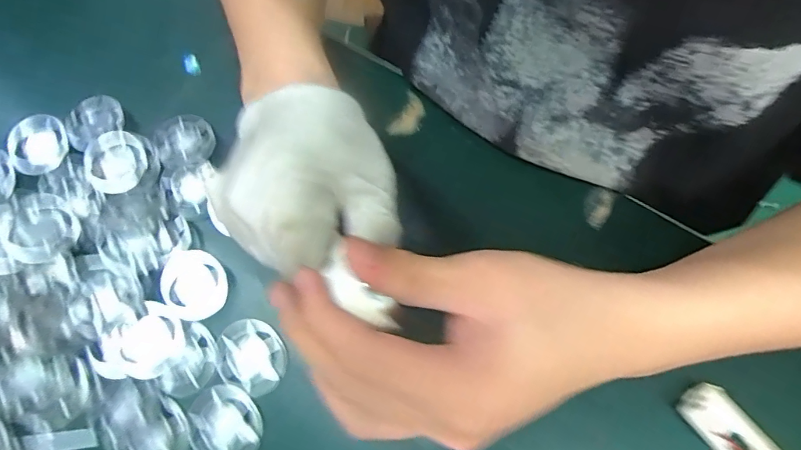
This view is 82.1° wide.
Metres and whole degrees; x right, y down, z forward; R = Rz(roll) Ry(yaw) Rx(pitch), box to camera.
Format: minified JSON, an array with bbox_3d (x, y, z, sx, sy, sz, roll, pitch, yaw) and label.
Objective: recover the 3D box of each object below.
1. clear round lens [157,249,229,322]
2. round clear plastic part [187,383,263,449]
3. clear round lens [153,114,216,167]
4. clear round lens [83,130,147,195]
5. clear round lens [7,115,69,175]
[{"bbox_3d":[-0.130,0.037,0.289,0.038,0.004,0.044,-10,73,-2],"label":"clear round lens"},{"bbox_3d":[-0.102,0.117,0.268,0.039,0.005,0.046,-27,75,-7],"label":"round clear plastic part"},{"bbox_3d":[-0.150,-0.060,0.321,0.039,0.007,0.039,0,73,1],"label":"clear round lens"},{"bbox_3d":[-0.194,-0.045,0.313,0.039,0.005,0.044,-3,73,0],"label":"clear round lens"},{"bbox_3d":[-0.253,-0.056,0.321,0.038,0.010,0.041,0,73,1],"label":"clear round lens"}]

